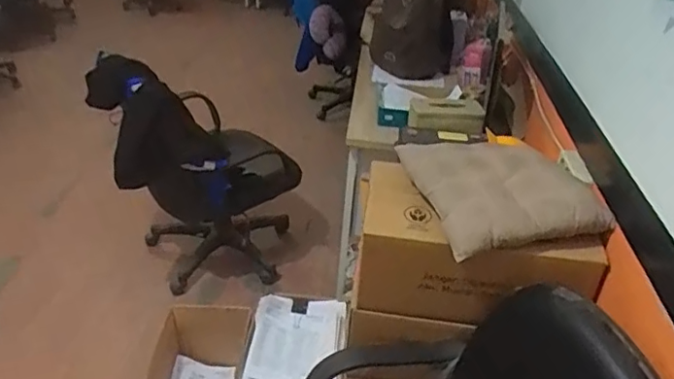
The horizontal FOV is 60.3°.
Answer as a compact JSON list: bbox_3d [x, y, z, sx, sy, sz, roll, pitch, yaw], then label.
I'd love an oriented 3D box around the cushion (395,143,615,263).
[{"bbox_3d":[0.350,-0.011,1.299,0.337,0.072,0.376,-5,33,-14],"label":"cushion"}]

